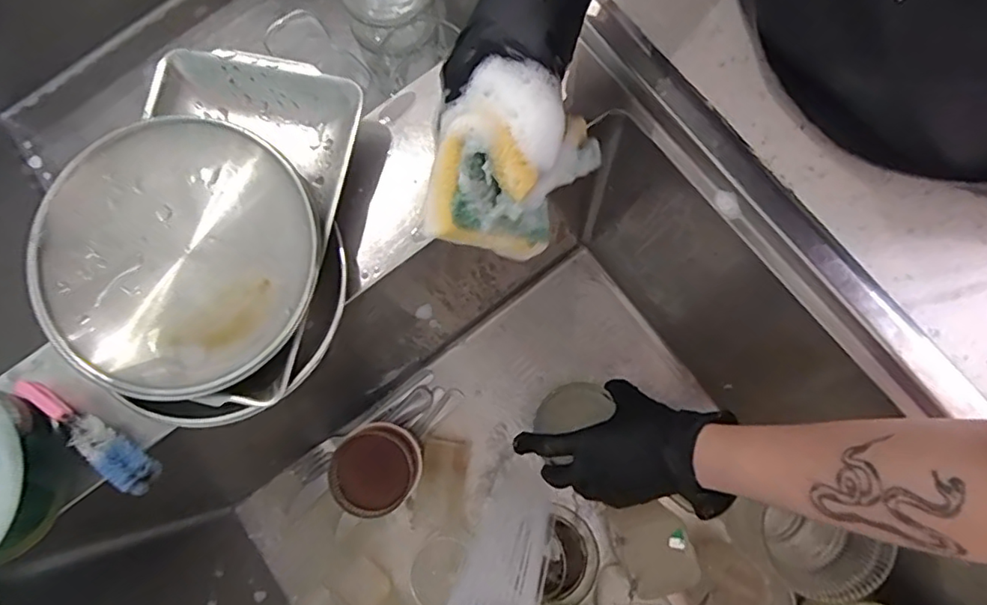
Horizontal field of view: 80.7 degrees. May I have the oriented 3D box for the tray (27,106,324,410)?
[{"bbox_3d":[-0.187,-0.029,0.348,0.156,0.024,0.161,0,77,1],"label":"tray"}]

